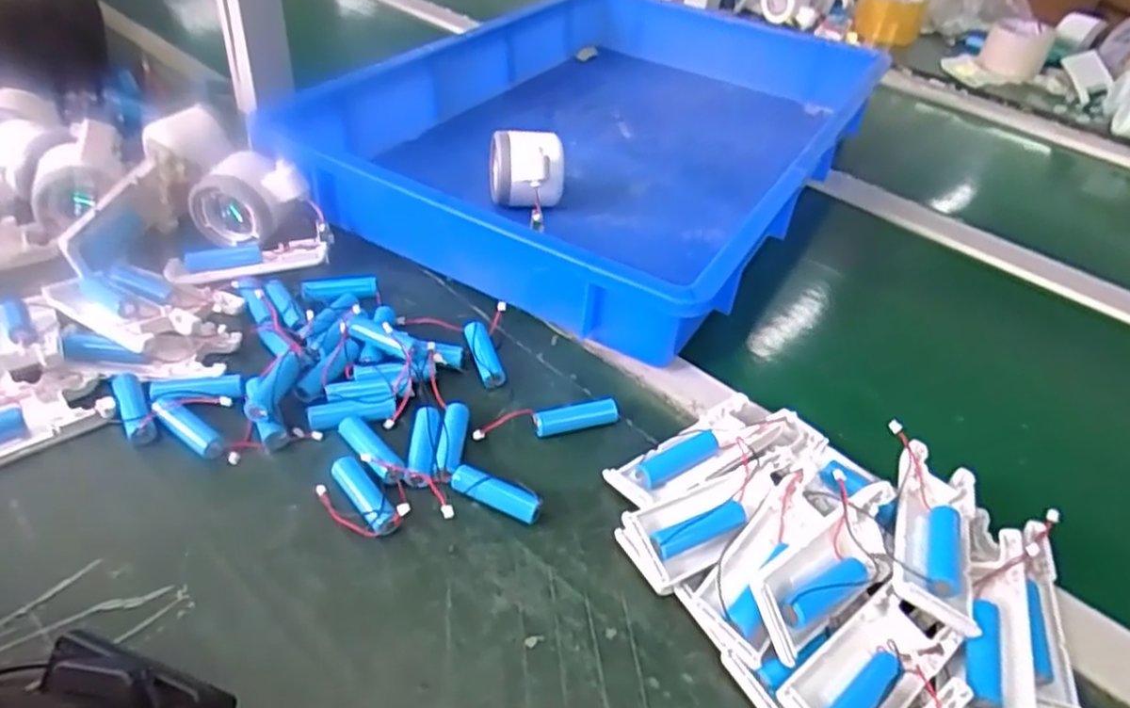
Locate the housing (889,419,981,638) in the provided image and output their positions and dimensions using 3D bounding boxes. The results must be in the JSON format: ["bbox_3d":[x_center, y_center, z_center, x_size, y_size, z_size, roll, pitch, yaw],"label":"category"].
[{"bbox_3d":[0.189,0.088,0.375,0.045,0.021,0.107,16,42,11],"label":"housing"}]

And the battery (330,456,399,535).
[{"bbox_3d":[-0.104,0.074,0.385,0.015,0.014,0.050,-26,50,-31],"label":"battery"}]

